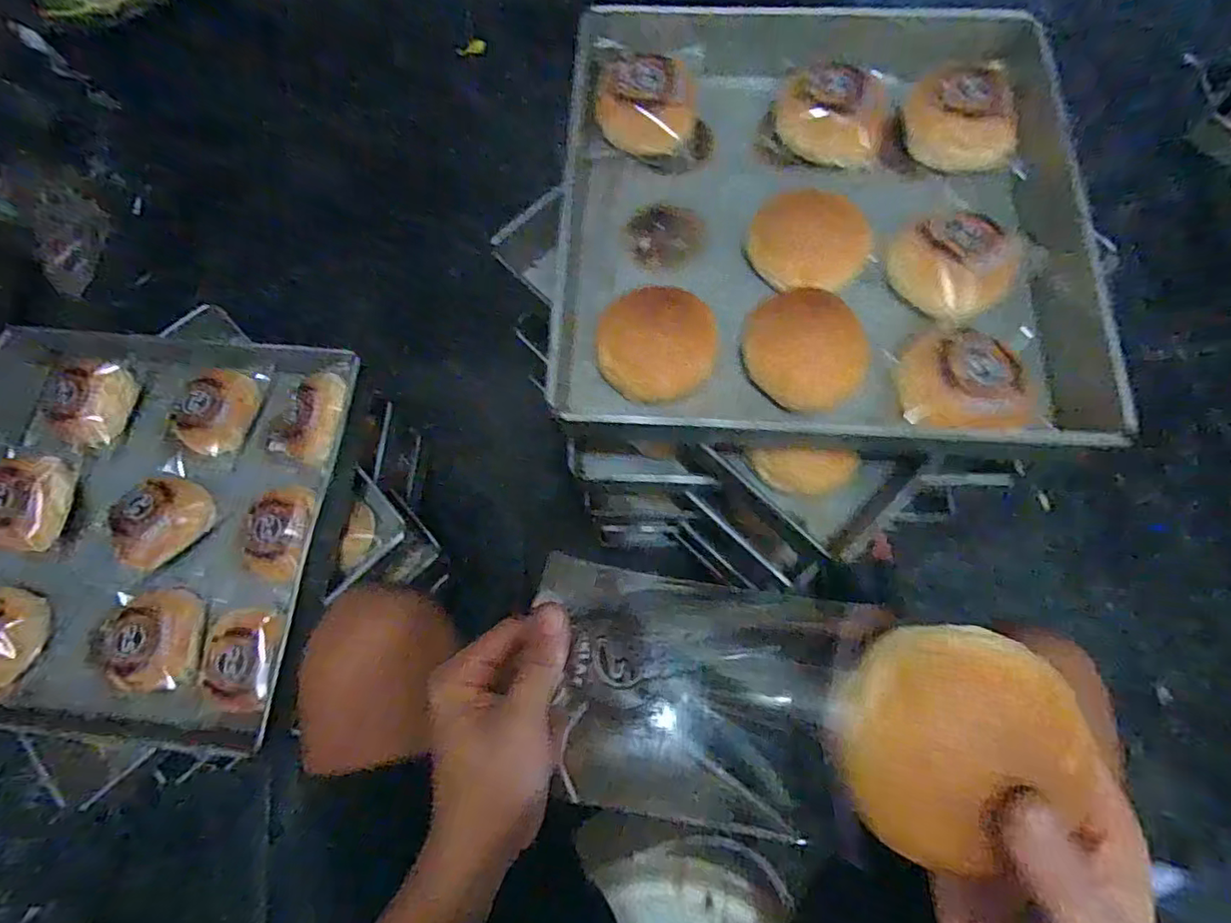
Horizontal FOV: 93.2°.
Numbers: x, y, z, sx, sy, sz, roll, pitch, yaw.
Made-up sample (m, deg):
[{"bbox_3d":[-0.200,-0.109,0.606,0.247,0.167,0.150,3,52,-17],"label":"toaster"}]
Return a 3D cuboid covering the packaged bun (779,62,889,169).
[{"bbox_3d":[0.196,-0.313,0.530,0.097,0.034,0.087,21,75,8],"label":"packaged bun"}]

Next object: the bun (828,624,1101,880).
[{"bbox_3d":[0.132,0.103,0.224,0.086,0.033,0.079,-1,73,2],"label":"bun"}]

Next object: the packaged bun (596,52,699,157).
[{"bbox_3d":[0.029,-0.337,0.548,0.095,0.042,0.096,15,74,7],"label":"packaged bun"}]

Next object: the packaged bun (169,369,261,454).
[{"bbox_3d":[-0.451,-0.056,0.657,0.069,0.044,0.097,19,74,8],"label":"packaged bun"}]

